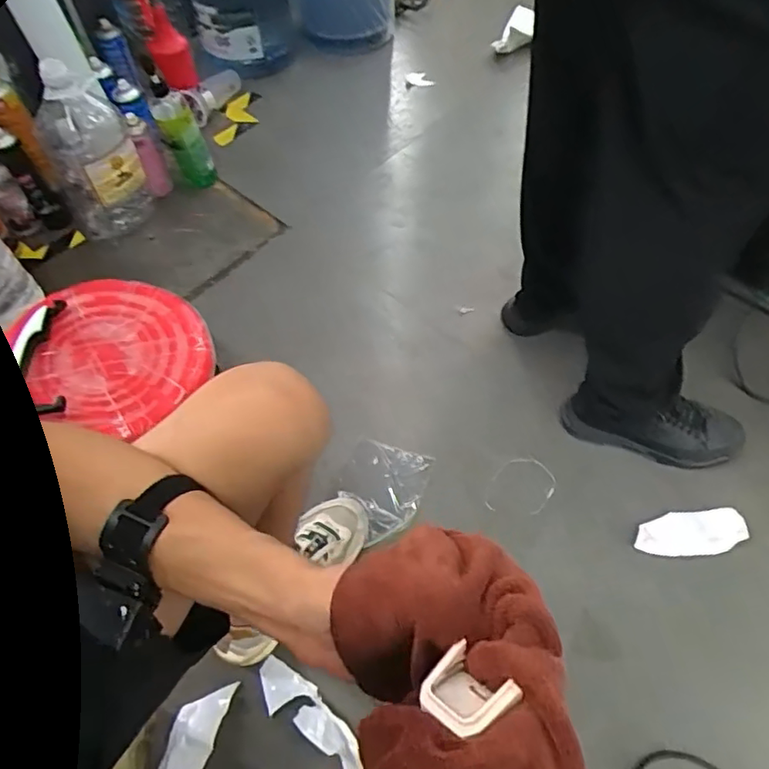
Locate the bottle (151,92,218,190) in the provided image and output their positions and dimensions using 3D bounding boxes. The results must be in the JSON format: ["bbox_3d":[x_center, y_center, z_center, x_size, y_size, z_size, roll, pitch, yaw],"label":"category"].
[{"bbox_3d":[-0.437,-0.530,1.267,0.082,0.203,0.081,-24,61,-14],"label":"bottle"}]

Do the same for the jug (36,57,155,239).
[{"bbox_3d":[-0.597,-0.466,1.165,0.172,0.314,0.145,-35,63,-17],"label":"jug"}]

